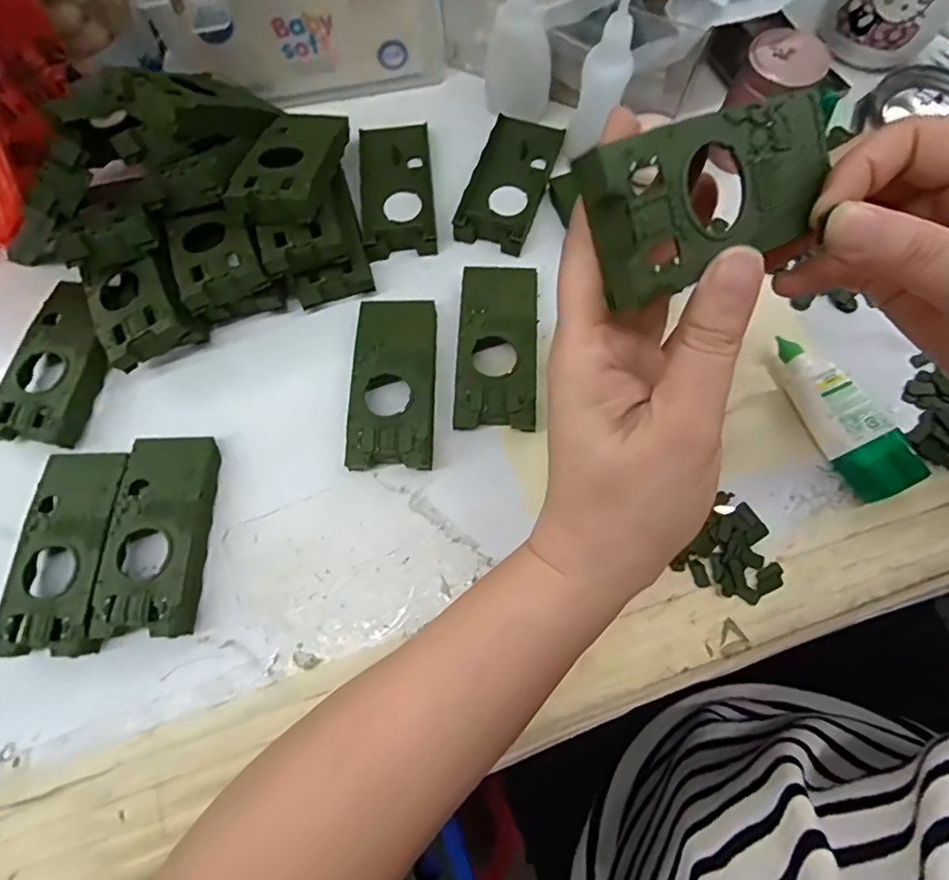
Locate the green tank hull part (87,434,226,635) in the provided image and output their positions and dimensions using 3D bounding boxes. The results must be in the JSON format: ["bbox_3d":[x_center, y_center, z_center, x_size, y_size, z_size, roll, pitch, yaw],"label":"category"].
[{"bbox_3d":[-0.168,0.048,0.274,0.051,0.021,0.102,-2,72,1],"label":"green tank hull part"}]

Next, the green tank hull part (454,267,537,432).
[{"bbox_3d":[0.013,-0.056,0.299,0.043,0.021,0.104,2,72,3],"label":"green tank hull part"}]

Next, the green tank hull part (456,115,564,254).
[{"bbox_3d":[0.023,-0.172,0.338,0.046,0.020,0.108,18,74,7],"label":"green tank hull part"}]

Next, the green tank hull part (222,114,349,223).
[{"bbox_3d":[-0.108,-0.167,0.311,0.048,0.017,0.105,7,53,1],"label":"green tank hull part"}]

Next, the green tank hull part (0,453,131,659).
[{"bbox_3d":[-0.214,0.057,0.271,0.050,0.016,0.103,-4,72,1],"label":"green tank hull part"}]

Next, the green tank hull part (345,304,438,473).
[{"bbox_3d":[-0.046,-0.034,0.296,0.045,0.020,0.103,0,72,2],"label":"green tank hull part"}]

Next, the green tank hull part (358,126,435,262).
[{"bbox_3d":[-0.052,-0.168,0.341,0.047,0.021,0.102,-6,72,0],"label":"green tank hull part"}]

